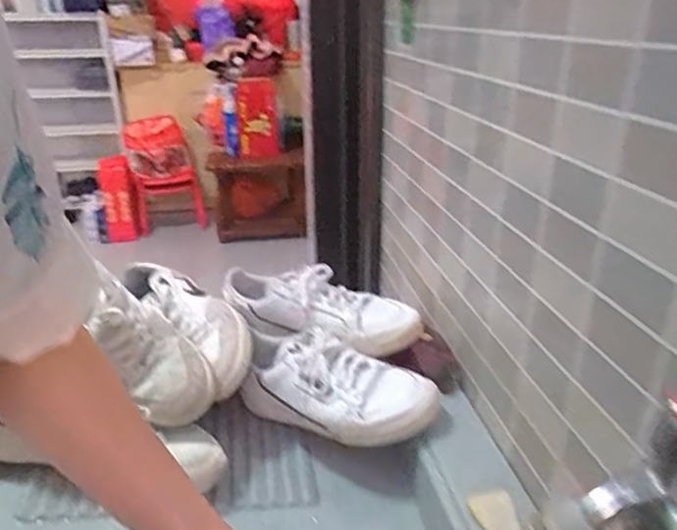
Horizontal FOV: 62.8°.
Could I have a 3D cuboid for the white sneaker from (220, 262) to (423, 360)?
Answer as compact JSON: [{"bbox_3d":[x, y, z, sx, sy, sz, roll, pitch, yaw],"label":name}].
[{"bbox_3d":[-0.024,0.058,0.735,0.257,0.084,0.107,12,26,23],"label":"white sneaker"}]

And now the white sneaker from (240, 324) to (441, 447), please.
[{"bbox_3d":[-0.007,0.144,0.637,0.244,0.092,0.077,12,27,25],"label":"white sneaker"}]

